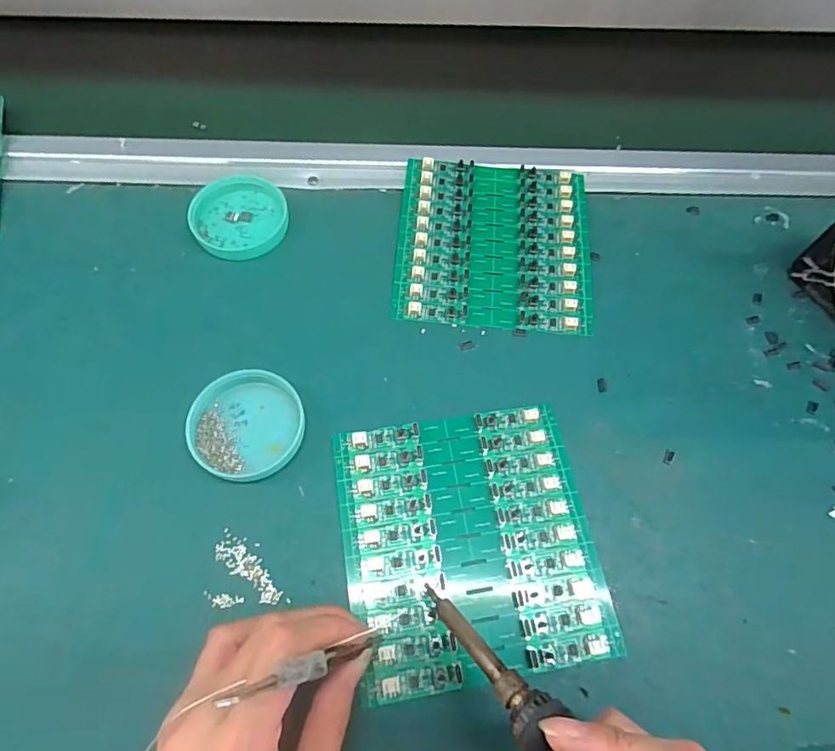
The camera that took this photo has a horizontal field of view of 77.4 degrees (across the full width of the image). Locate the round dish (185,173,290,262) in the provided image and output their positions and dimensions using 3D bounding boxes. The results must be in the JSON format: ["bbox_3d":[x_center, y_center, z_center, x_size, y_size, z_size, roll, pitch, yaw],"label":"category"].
[{"bbox_3d":[-0.127,-0.114,0.370,0.065,0.012,0.066,1,65,-2],"label":"round dish"}]

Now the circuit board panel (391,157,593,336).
[{"bbox_3d":[0.055,-0.096,0.371,0.134,0.010,0.136,5,65,0],"label":"circuit board panel"}]

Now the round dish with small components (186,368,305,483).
[{"bbox_3d":[-0.099,0.027,0.303,0.063,0.015,0.064,1,65,-2],"label":"round dish with small components"}]

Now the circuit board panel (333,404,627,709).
[{"bbox_3d":[0.029,0.089,0.286,0.132,0.005,0.137,-8,66,-6],"label":"circuit board panel"}]

